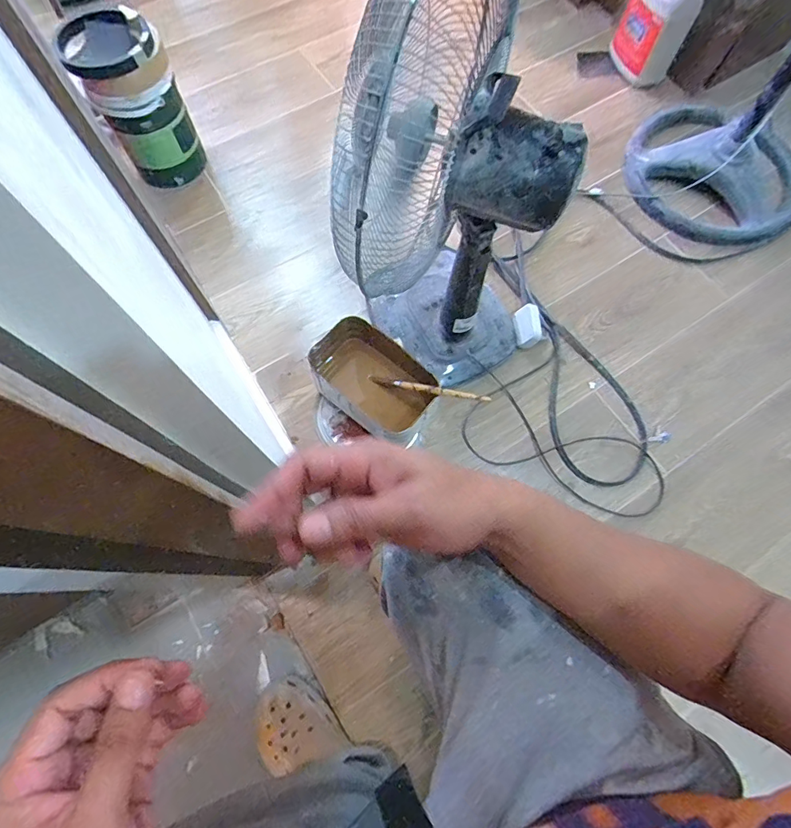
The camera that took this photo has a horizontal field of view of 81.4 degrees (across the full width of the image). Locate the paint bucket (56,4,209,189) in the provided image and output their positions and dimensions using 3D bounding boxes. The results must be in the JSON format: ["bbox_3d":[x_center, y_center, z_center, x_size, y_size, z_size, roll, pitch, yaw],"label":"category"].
[{"bbox_3d":[-0.549,-0.662,1.004,0.173,0.288,0.189,0,69,-1],"label":"paint bucket"}]

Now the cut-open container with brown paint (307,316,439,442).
[{"bbox_3d":[-0.030,-0.048,0.647,0.168,0.082,0.114,39,73,13],"label":"cut-open container with brown paint"}]

